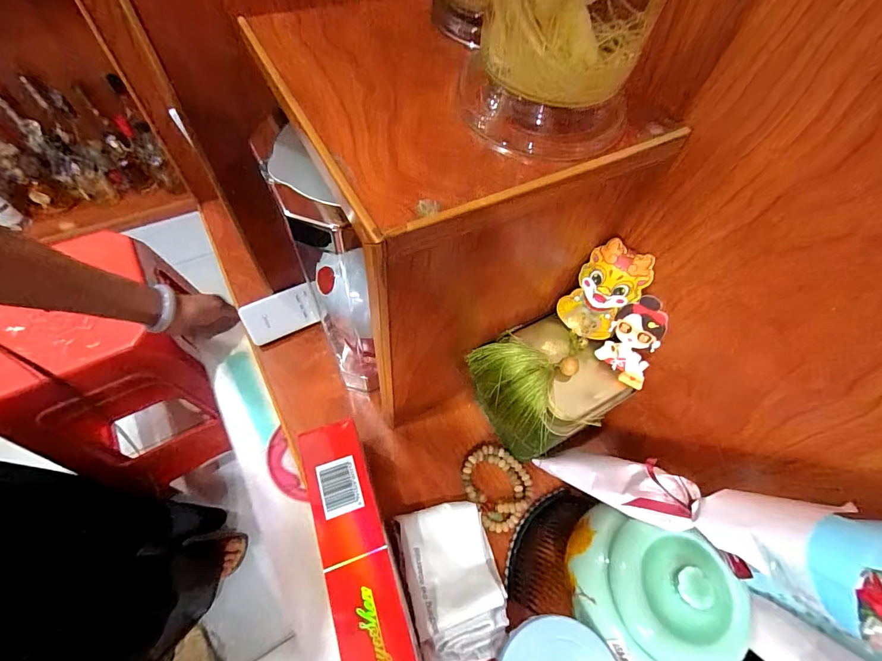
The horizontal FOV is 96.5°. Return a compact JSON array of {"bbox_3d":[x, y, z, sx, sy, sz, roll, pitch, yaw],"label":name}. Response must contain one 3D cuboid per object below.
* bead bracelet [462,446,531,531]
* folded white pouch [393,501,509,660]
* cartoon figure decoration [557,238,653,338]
[{"bbox_3d":[0.059,0.159,0.405,0.066,0.016,0.076,-30,66,-16],"label":"bead bracelet"},{"bbox_3d":[0.012,0.227,0.353,0.079,0.043,0.129,-15,63,-9],"label":"folded white pouch"},{"bbox_3d":[0.128,-0.027,0.316,0.047,0.086,0.013,33,45,14],"label":"cartoon figure decoration"}]

